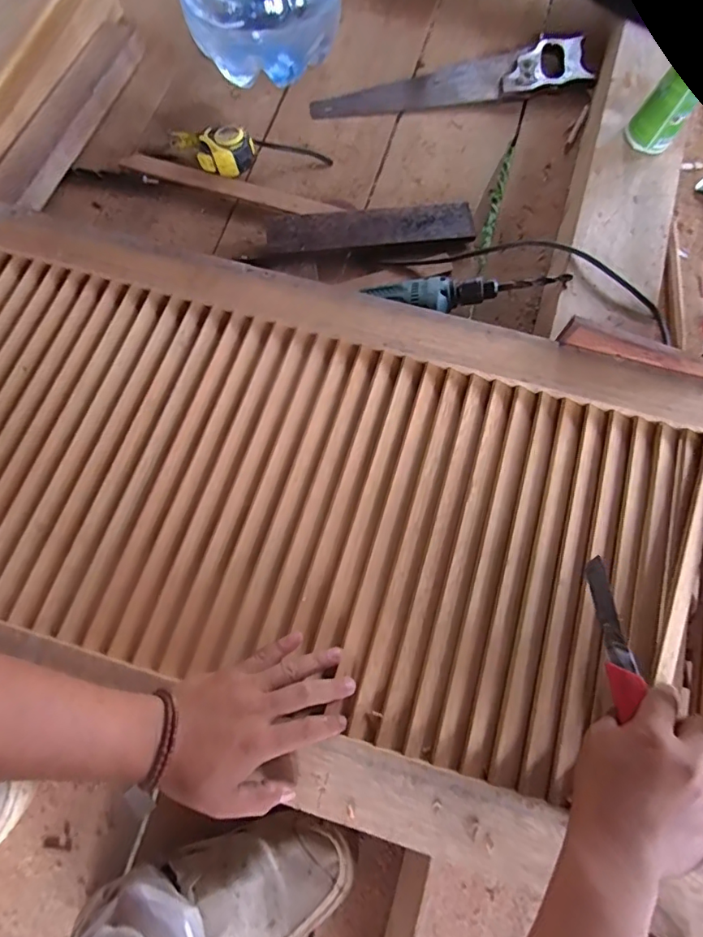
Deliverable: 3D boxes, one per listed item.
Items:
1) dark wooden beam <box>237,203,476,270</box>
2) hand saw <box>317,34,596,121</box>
[{"bbox_3d":[0.013,-0.348,0.693,0.330,0.032,0.074,-9,74,-3],"label":"dark wooden beam"},{"bbox_3d":[0.160,-0.650,0.784,0.448,0.027,0.109,-7,74,-2],"label":"hand saw"}]

